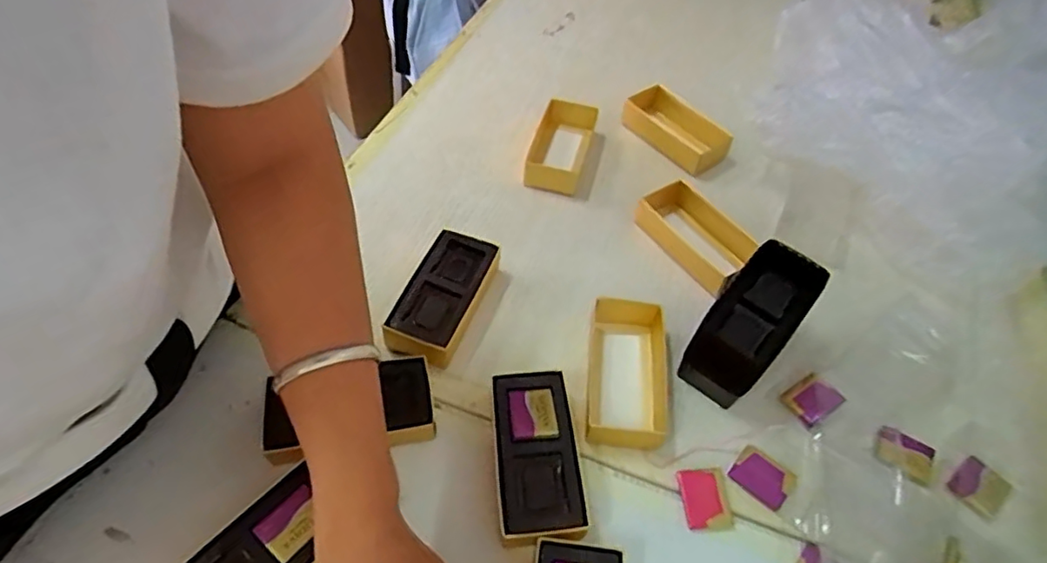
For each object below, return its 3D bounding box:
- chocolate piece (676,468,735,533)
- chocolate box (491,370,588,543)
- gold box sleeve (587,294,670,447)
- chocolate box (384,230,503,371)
[{"bbox_3d":[0.128,0.153,0.416,0.034,0.008,0.041,-2,52,-7],"label":"chocolate piece"},{"bbox_3d":[0.008,0.124,0.413,0.056,0.036,0.114,-3,52,-7],"label":"chocolate box"},{"bbox_3d":[0.084,0.070,0.469,0.061,0.027,0.119,7,52,1],"label":"gold box sleeve"},{"bbox_3d":[-0.066,0.013,0.489,0.061,0.031,0.114,19,53,10],"label":"chocolate box"}]

